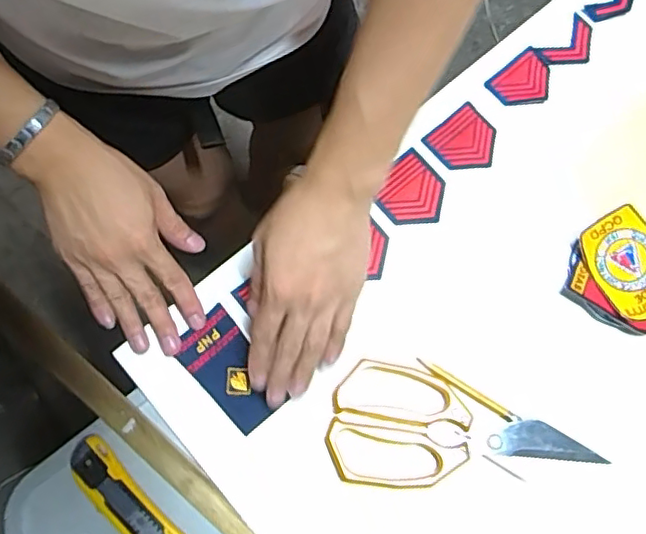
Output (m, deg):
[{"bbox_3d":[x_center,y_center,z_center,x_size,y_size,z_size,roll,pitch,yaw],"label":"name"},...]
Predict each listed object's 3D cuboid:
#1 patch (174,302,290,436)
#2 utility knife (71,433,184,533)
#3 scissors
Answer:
[{"bbox_3d":[-0.078,0.086,0.491,0.052,0.008,0.098,-38,80,-10],"label":"patch"},{"bbox_3d":[-0.139,0.205,0.463,0.035,0.017,0.166,-43,81,-10],"label":"utility knife"},{"bbox_3d":[0.113,0.140,0.487,0.215,0.010,0.096,8,77,1],"label":"scissors"}]

